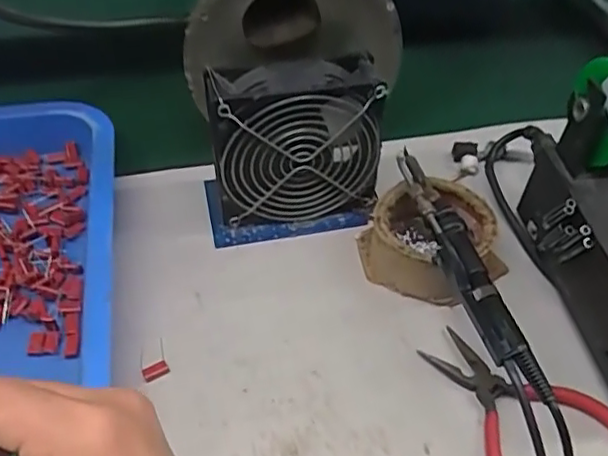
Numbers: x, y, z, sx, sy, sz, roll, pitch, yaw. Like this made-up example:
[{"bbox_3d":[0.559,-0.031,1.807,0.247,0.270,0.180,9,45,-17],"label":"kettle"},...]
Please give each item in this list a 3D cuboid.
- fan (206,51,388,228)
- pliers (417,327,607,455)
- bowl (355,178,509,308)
[{"bbox_3d":[-0.006,-0.059,0.450,0.120,0.126,0.041,-11,48,-11],"label":"fan"},{"bbox_3d":[0.124,0.109,0.376,0.088,0.016,0.118,-32,55,-26],"label":"pliers"},{"bbox_3d":[0.096,0.006,0.445,0.110,0.047,0.088,20,50,18],"label":"bowl"}]

